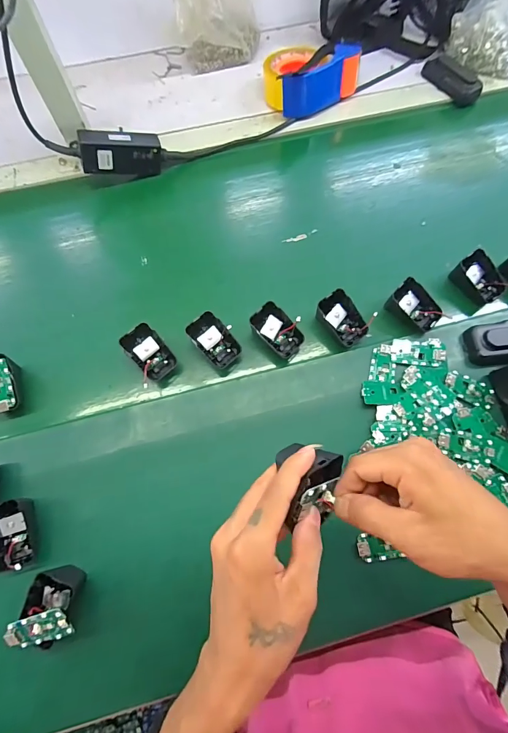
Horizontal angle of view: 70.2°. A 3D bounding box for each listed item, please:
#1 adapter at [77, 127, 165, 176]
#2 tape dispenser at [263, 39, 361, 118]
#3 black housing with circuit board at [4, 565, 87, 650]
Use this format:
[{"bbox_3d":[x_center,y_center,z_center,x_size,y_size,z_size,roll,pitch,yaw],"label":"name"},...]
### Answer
[{"bbox_3d":[-0.197,-0.322,0.544,0.116,0.053,0.034,-10,68,-21],"label":"adapter"},{"bbox_3d":[0.090,-0.491,0.606,0.145,0.062,0.107,-26,71,-10],"label":"tape dispenser"},{"bbox_3d":[-0.205,0.238,0.357,0.060,0.044,0.067,-5,69,-2],"label":"black housing with circuit board"}]

